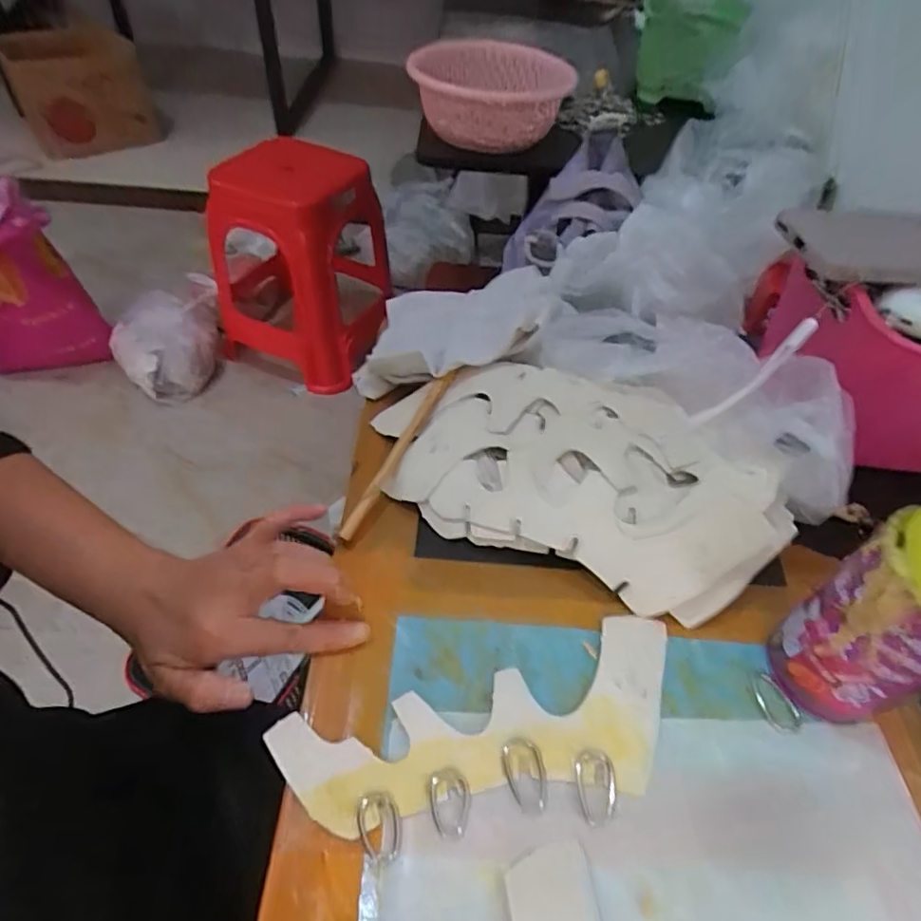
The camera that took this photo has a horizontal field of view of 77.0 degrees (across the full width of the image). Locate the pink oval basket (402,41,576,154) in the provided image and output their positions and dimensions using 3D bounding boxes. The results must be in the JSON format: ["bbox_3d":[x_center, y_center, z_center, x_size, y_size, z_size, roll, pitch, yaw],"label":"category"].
[{"bbox_3d":[0.040,-0.491,0.798,0.209,0.095,0.231,14,49,7],"label":"pink oval basket"}]

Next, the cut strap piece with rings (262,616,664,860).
[{"bbox_3d":[0.022,0.148,0.304,0.219,0.004,0.085,-12,51,-15],"label":"cut strap piece with rings"}]

